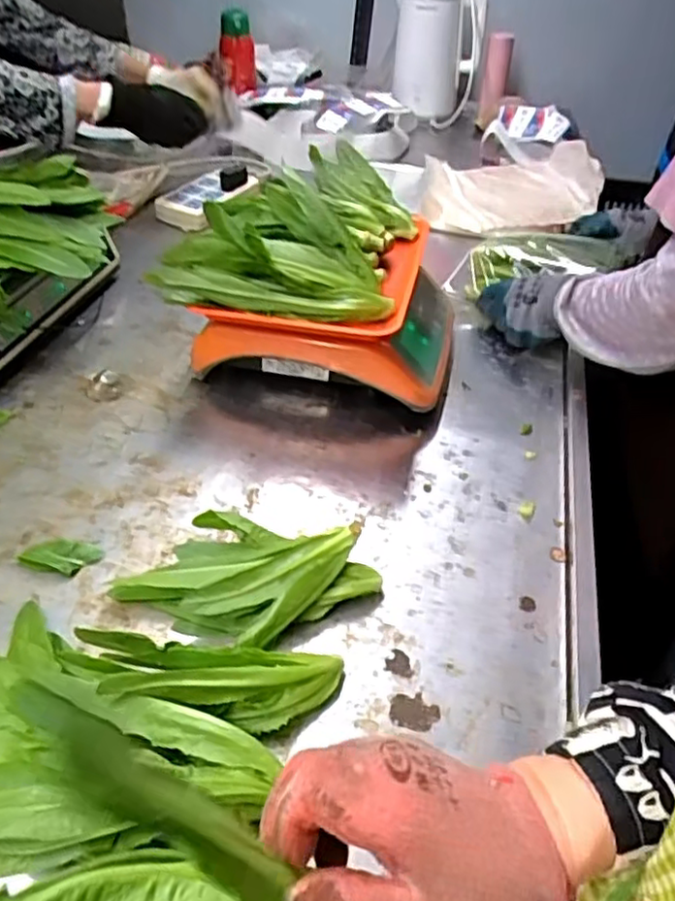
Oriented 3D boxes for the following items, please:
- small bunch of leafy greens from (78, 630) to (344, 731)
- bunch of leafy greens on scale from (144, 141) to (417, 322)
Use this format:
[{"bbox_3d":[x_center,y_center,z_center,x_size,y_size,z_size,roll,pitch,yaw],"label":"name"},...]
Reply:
[{"bbox_3d":[-0.088,0.162,0.478,0.185,0.031,0.054,14,41,-13],"label":"small bunch of leafy greens"},{"bbox_3d":[-0.038,-0.264,0.748,0.227,0.085,0.327,9,42,9],"label":"bunch of leafy greens on scale"}]

